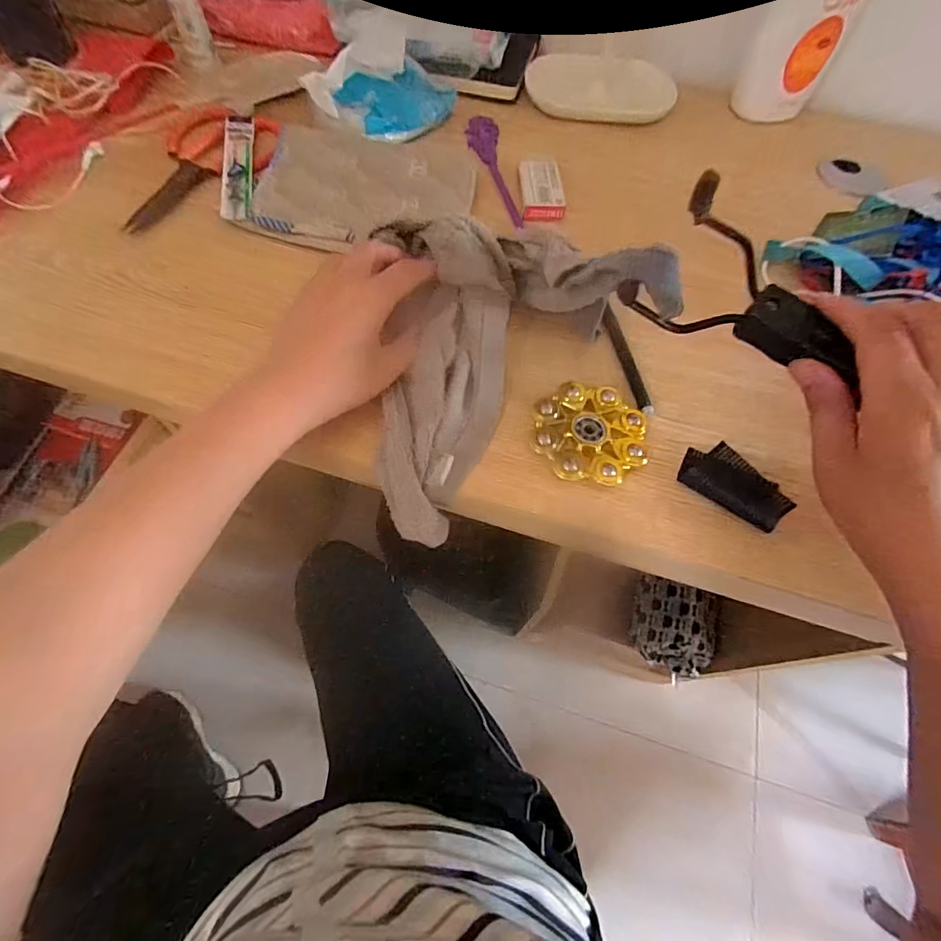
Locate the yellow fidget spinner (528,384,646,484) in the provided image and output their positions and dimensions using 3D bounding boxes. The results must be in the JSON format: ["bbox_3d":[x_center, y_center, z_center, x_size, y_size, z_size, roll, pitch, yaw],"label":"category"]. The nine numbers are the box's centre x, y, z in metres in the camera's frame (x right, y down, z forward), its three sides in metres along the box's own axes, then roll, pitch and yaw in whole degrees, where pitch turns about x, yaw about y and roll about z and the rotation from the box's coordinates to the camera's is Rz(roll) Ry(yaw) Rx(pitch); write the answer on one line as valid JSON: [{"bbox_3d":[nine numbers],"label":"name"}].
[{"bbox_3d":[0.081,-0.026,0.316,0.074,0.011,0.073,1,63,-2],"label":"yellow fidget spinner"}]

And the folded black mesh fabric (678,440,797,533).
[{"bbox_3d":[0.171,0.009,0.301,0.065,0.015,0.035,40,68,16],"label":"folded black mesh fabric"}]

